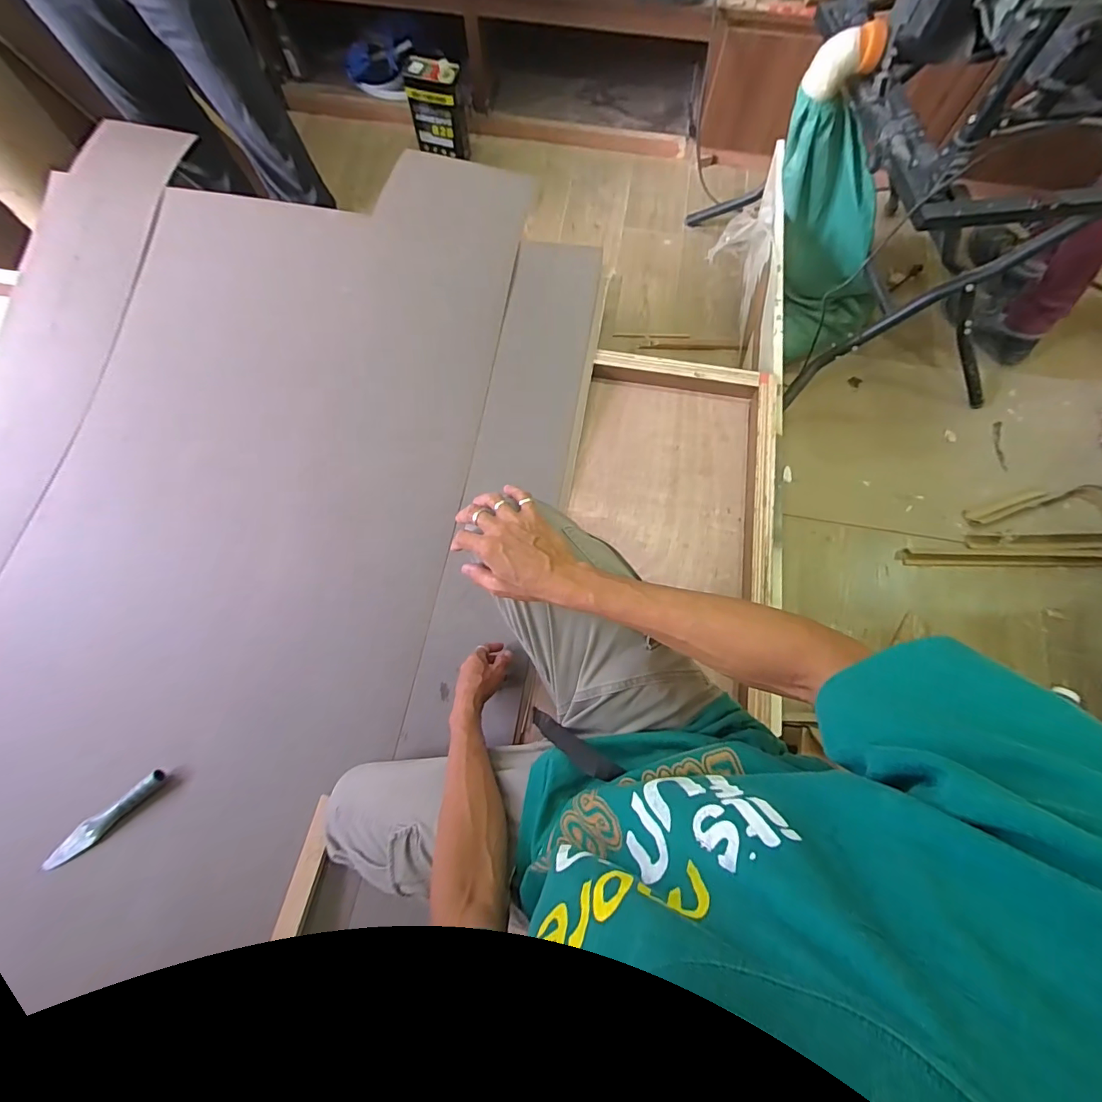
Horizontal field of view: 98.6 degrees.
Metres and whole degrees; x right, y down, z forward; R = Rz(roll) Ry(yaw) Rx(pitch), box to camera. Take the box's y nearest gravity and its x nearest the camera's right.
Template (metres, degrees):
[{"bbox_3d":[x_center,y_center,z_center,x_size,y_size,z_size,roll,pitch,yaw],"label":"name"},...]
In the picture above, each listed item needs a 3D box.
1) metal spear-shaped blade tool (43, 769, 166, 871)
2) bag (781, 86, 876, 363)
[{"bbox_3d":[-0.671,0.404,0.713,0.180,0.020,0.036,-39,77,-11],"label":"metal spear-shaped blade tool"},{"bbox_3d":[0.690,-0.773,1.168,0.180,0.574,0.188,25,71,41],"label":"bag"}]

